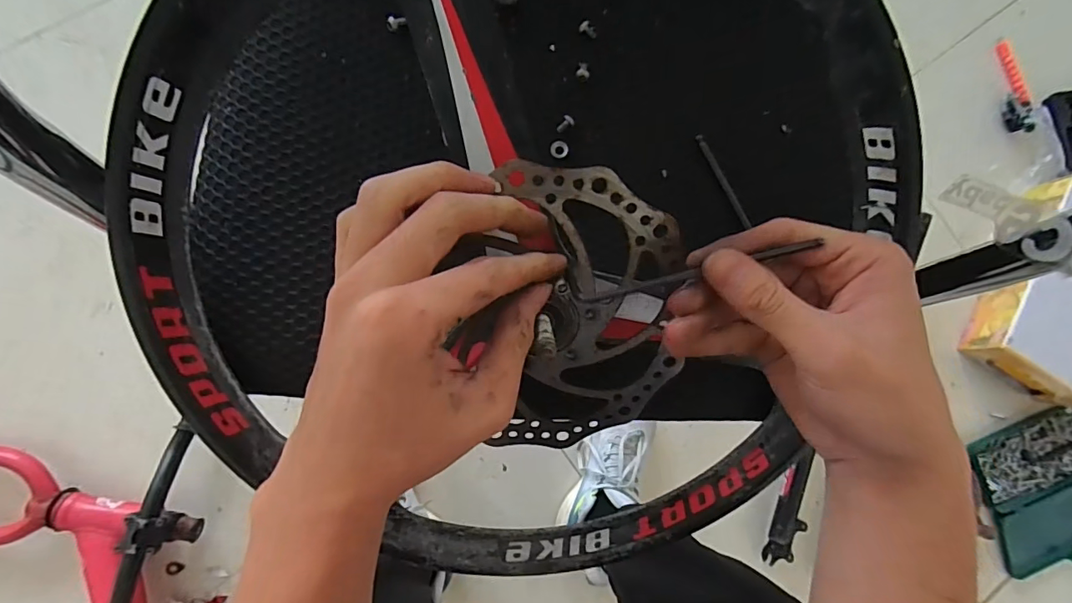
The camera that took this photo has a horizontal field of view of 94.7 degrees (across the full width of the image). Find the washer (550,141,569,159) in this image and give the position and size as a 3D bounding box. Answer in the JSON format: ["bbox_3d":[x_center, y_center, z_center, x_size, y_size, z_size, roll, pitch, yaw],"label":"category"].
[{"bbox_3d":[0.016,-0.102,0.331,0.012,0.004,0.012,4,94,-8],"label":"washer"}]

